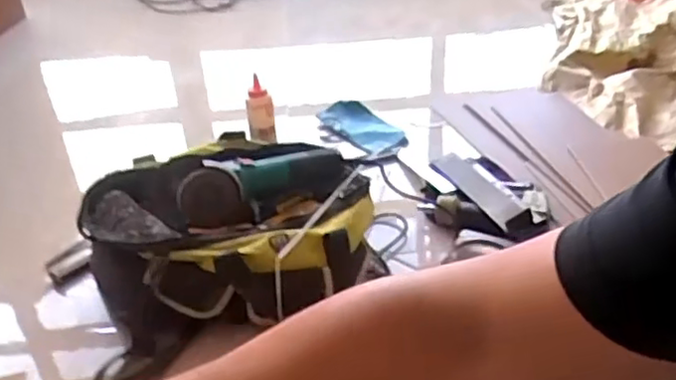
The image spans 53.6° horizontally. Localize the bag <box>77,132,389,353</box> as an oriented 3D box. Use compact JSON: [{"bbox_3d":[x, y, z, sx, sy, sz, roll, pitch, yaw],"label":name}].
[{"bbox_3d":[-0.172,0.065,1.130,0.466,0.195,0.370,-10,34,-11],"label":"bag"}]

